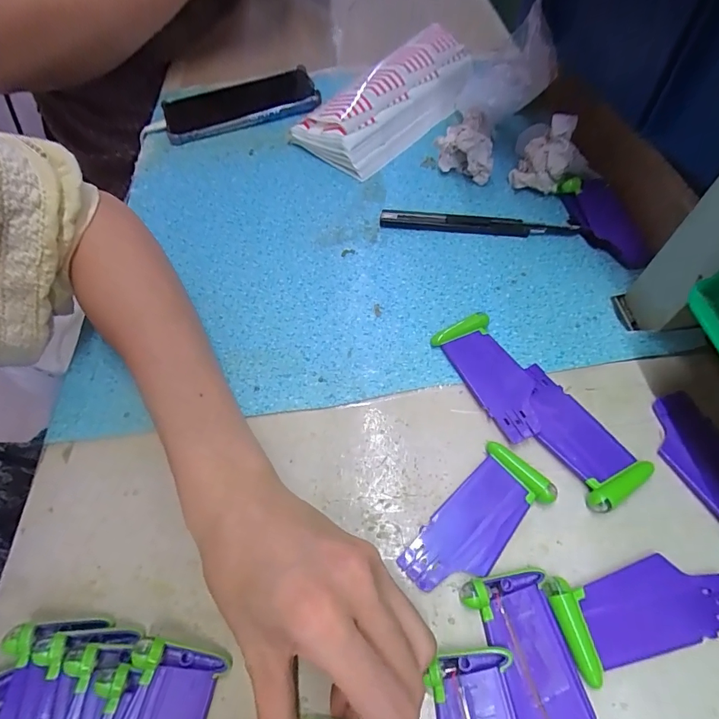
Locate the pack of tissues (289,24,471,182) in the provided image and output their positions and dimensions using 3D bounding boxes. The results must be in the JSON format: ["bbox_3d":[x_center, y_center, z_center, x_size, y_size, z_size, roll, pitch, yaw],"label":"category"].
[{"bbox_3d":[0.030,-0.283,0.437,0.114,0.045,0.222,29,64,19],"label":"pack of tissues"}]

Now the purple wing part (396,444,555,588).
[{"bbox_3d":[0.065,0.090,0.225,0.089,0.010,0.038,-40,64,-19],"label":"purple wing part"}]

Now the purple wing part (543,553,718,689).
[{"bbox_3d":[0.141,0.120,0.201,0.088,0.008,0.042,-17,59,-7],"label":"purple wing part"}]

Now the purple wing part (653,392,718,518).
[{"bbox_3d":[0.203,0.060,0.231,0.045,0.009,0.089,-14,59,-5],"label":"purple wing part"}]

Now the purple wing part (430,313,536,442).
[{"bbox_3d":[0.089,0.009,0.270,0.039,0.010,0.087,-27,61,-12],"label":"purple wing part"}]

